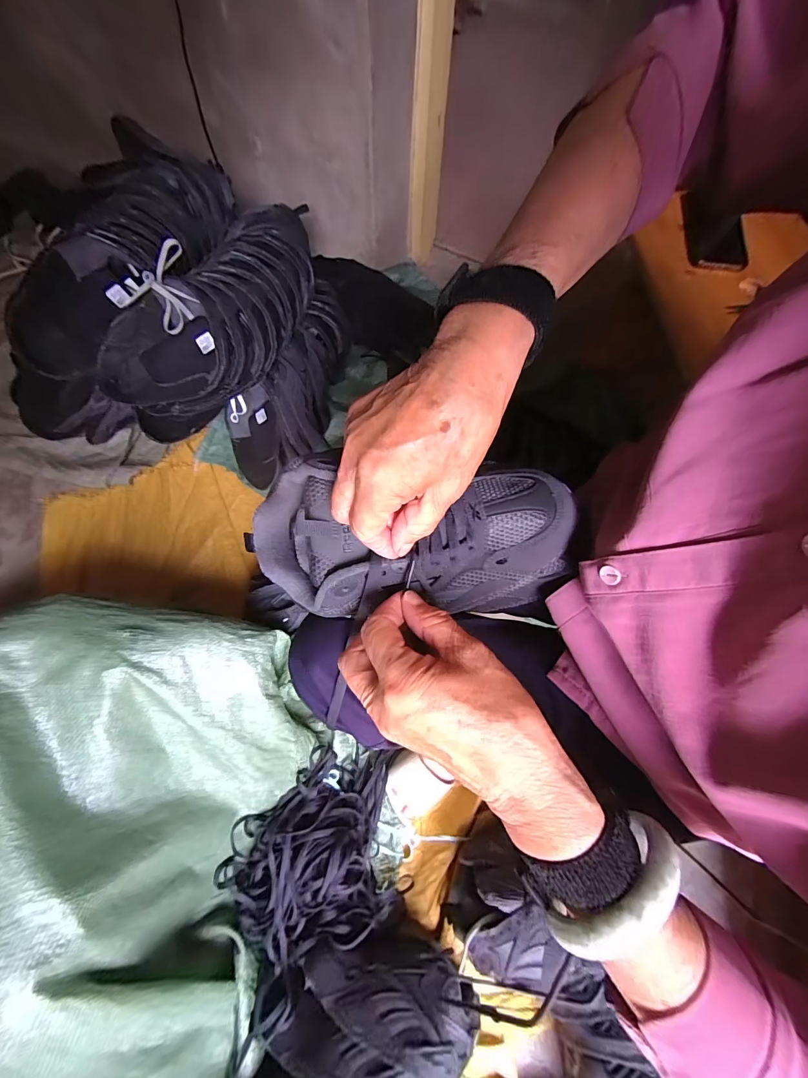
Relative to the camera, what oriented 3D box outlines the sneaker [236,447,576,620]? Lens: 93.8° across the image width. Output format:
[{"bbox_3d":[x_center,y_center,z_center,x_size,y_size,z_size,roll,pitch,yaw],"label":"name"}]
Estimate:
[{"bbox_3d":[0.008,0.003,0.301,0.237,0.097,0.110,0,70,-2],"label":"sneaker"}]

